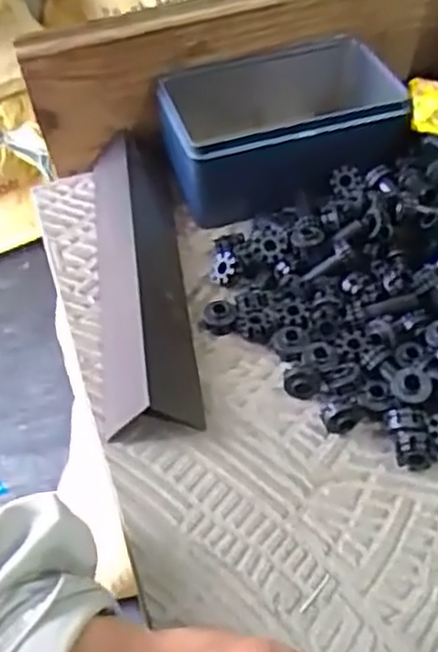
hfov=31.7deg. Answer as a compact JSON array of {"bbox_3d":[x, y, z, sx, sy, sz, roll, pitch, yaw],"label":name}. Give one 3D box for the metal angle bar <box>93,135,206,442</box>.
[{"bbox_3d":[-0.048,-0.037,0.450,0.048,0.027,0.230,-9,46,-2],"label":"metal angle bar"}]

